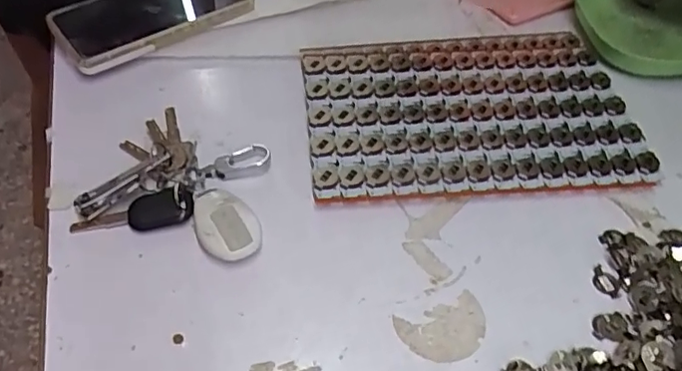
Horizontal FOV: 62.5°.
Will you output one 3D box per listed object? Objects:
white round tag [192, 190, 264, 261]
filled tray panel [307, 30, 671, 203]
[{"bbox_3d":[-0.075,0.024,0.361,0.037,0.012,0.055,-21,53,-17],"label":"white round tag"},{"bbox_3d":[0.098,-0.062,0.447,0.248,0.017,0.172,-4,50,-4],"label":"filled tray panel"}]

